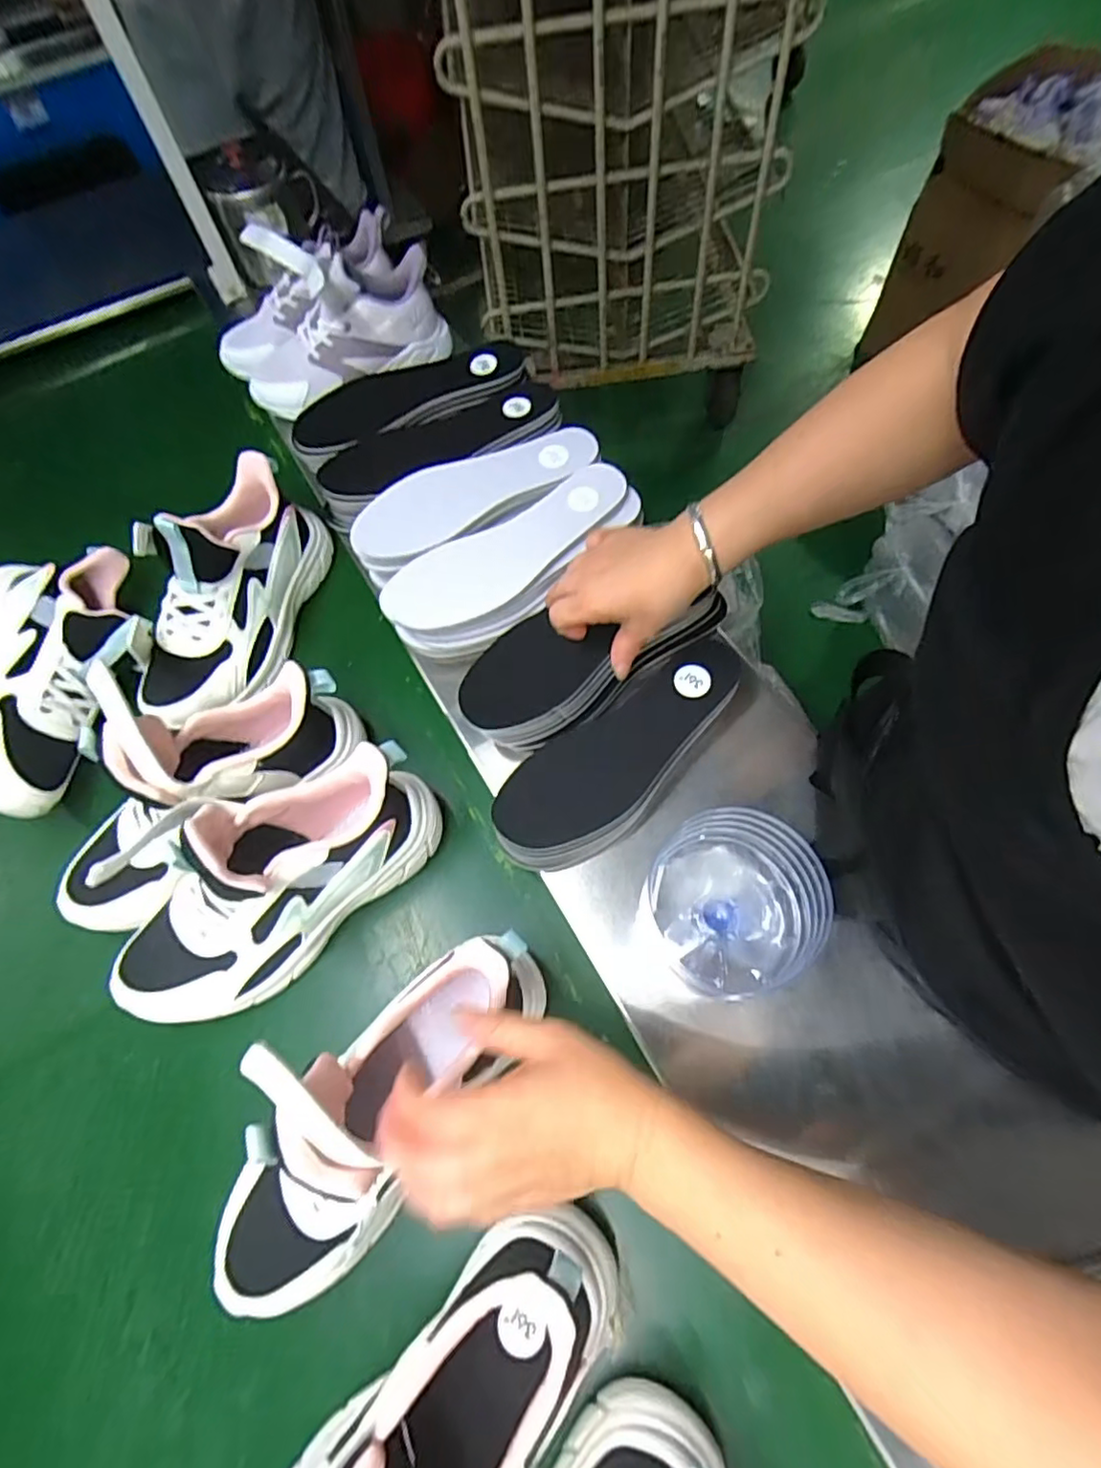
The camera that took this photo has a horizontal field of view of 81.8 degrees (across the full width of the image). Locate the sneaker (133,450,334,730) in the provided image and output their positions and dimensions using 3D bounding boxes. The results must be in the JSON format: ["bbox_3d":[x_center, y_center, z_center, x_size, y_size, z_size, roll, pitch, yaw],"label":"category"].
[{"bbox_3d":[-0.281,-0.131,0.545,0.089,0.124,0.241,11,64,7],"label":"sneaker"}]

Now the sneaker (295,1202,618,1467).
[{"bbox_3d":[-0.058,0.338,0.297,0.224,0.168,0.073,-40,69,-17],"label":"sneaker"}]

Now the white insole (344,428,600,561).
[{"bbox_3d":[-0.067,-0.218,0.560,0.226,0.014,0.068,-27,66,-12],"label":"white insole"}]

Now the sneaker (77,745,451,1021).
[{"bbox_3d":[-0.194,0.098,0.440,0.242,0.131,0.102,-35,68,-15],"label":"sneaker"}]

